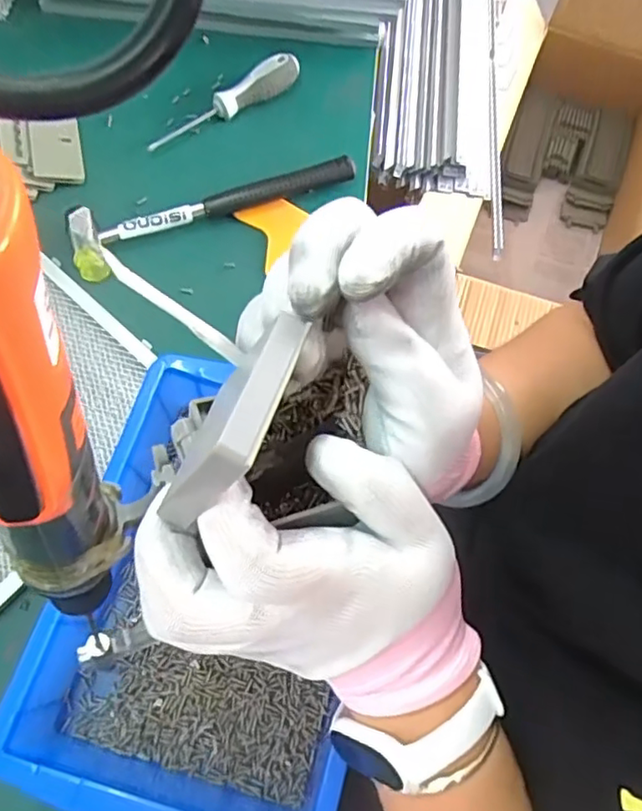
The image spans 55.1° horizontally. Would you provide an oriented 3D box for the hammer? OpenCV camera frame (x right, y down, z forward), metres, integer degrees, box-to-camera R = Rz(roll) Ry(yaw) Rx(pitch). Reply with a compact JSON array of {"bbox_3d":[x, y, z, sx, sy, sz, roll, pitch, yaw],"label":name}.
[{"bbox_3d":[-0.093,-0.174,0.516,0.240,0.021,0.064,-22,71,-9],"label":"hammer"}]

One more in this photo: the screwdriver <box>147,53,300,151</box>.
[{"bbox_3d":[-0.085,-0.271,0.550,0.156,0.035,0.020,-33,73,-12],"label":"screwdriver"}]

